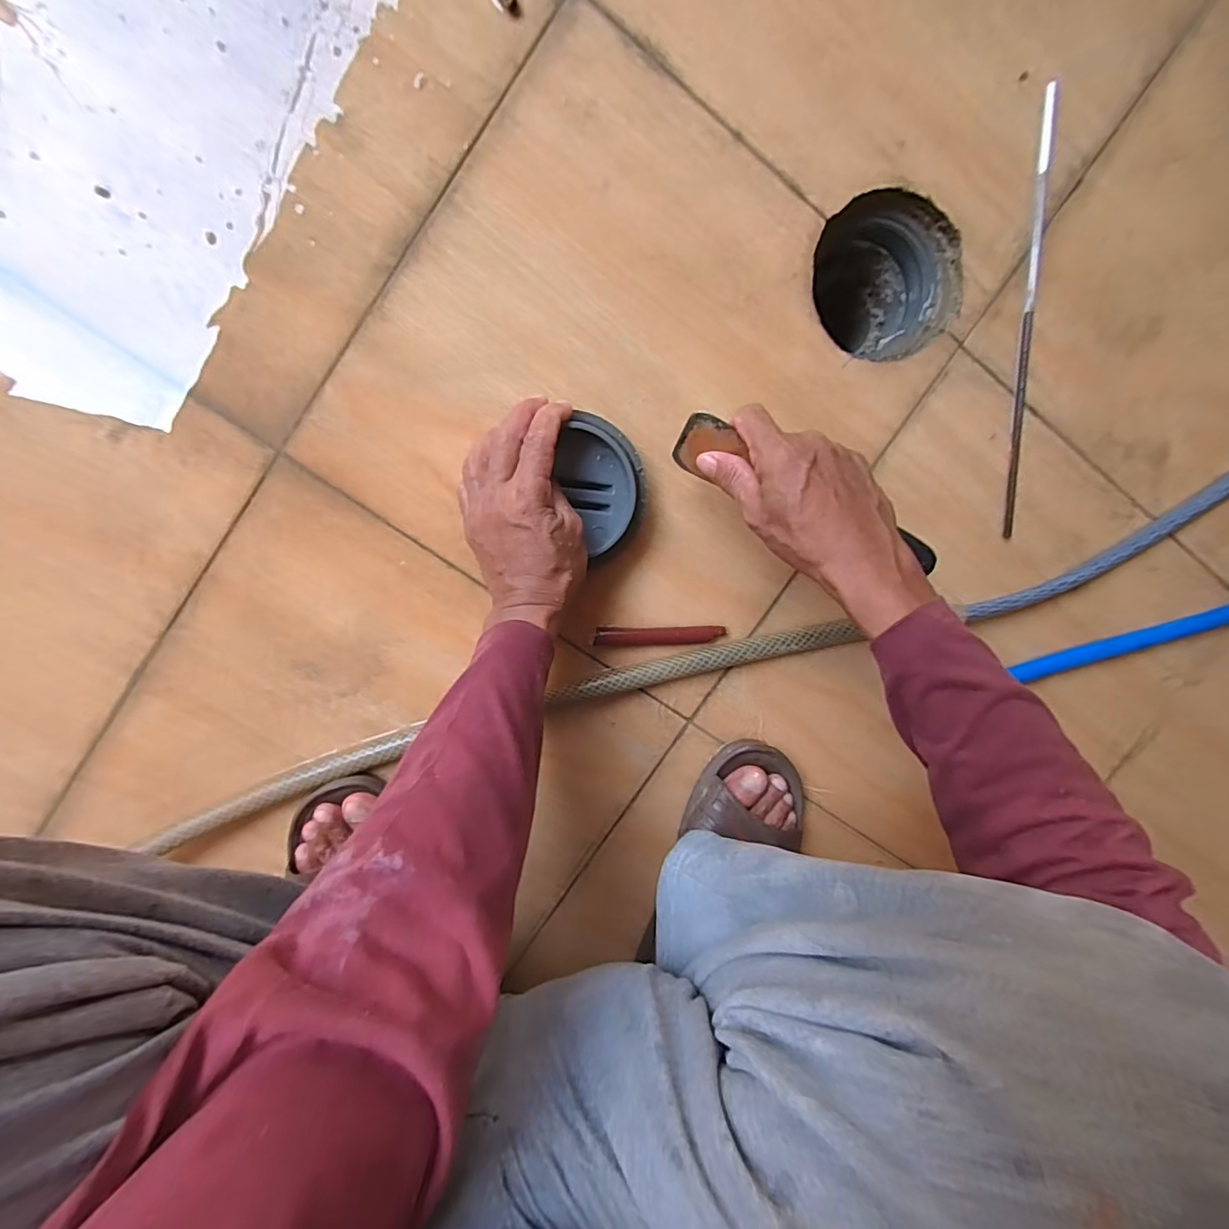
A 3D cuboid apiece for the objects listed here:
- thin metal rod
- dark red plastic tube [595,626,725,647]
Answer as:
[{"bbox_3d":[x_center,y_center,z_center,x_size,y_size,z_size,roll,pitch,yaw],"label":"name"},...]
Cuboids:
[{"bbox_3d":[0.351,-0.246,0.453,0.012,0.009,0.351,-2,98,-5],"label":"thin metal rod"},{"bbox_3d":[0.040,0.018,0.458,0.112,0.014,0.016,-1,98,-5],"label":"dark red plastic tube"}]

